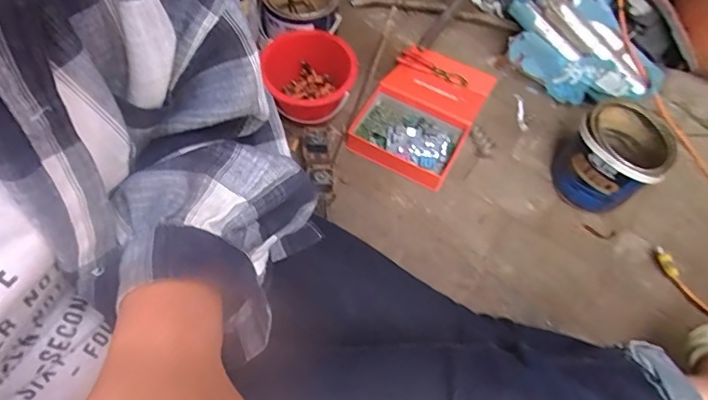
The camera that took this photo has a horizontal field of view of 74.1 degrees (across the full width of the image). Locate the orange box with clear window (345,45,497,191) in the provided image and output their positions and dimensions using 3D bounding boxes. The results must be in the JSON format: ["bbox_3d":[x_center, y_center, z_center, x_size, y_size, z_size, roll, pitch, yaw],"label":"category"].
[{"bbox_3d":[0.146,-0.196,0.989,0.221,0.036,0.331,25,63,11],"label":"orange box with clear window"}]

